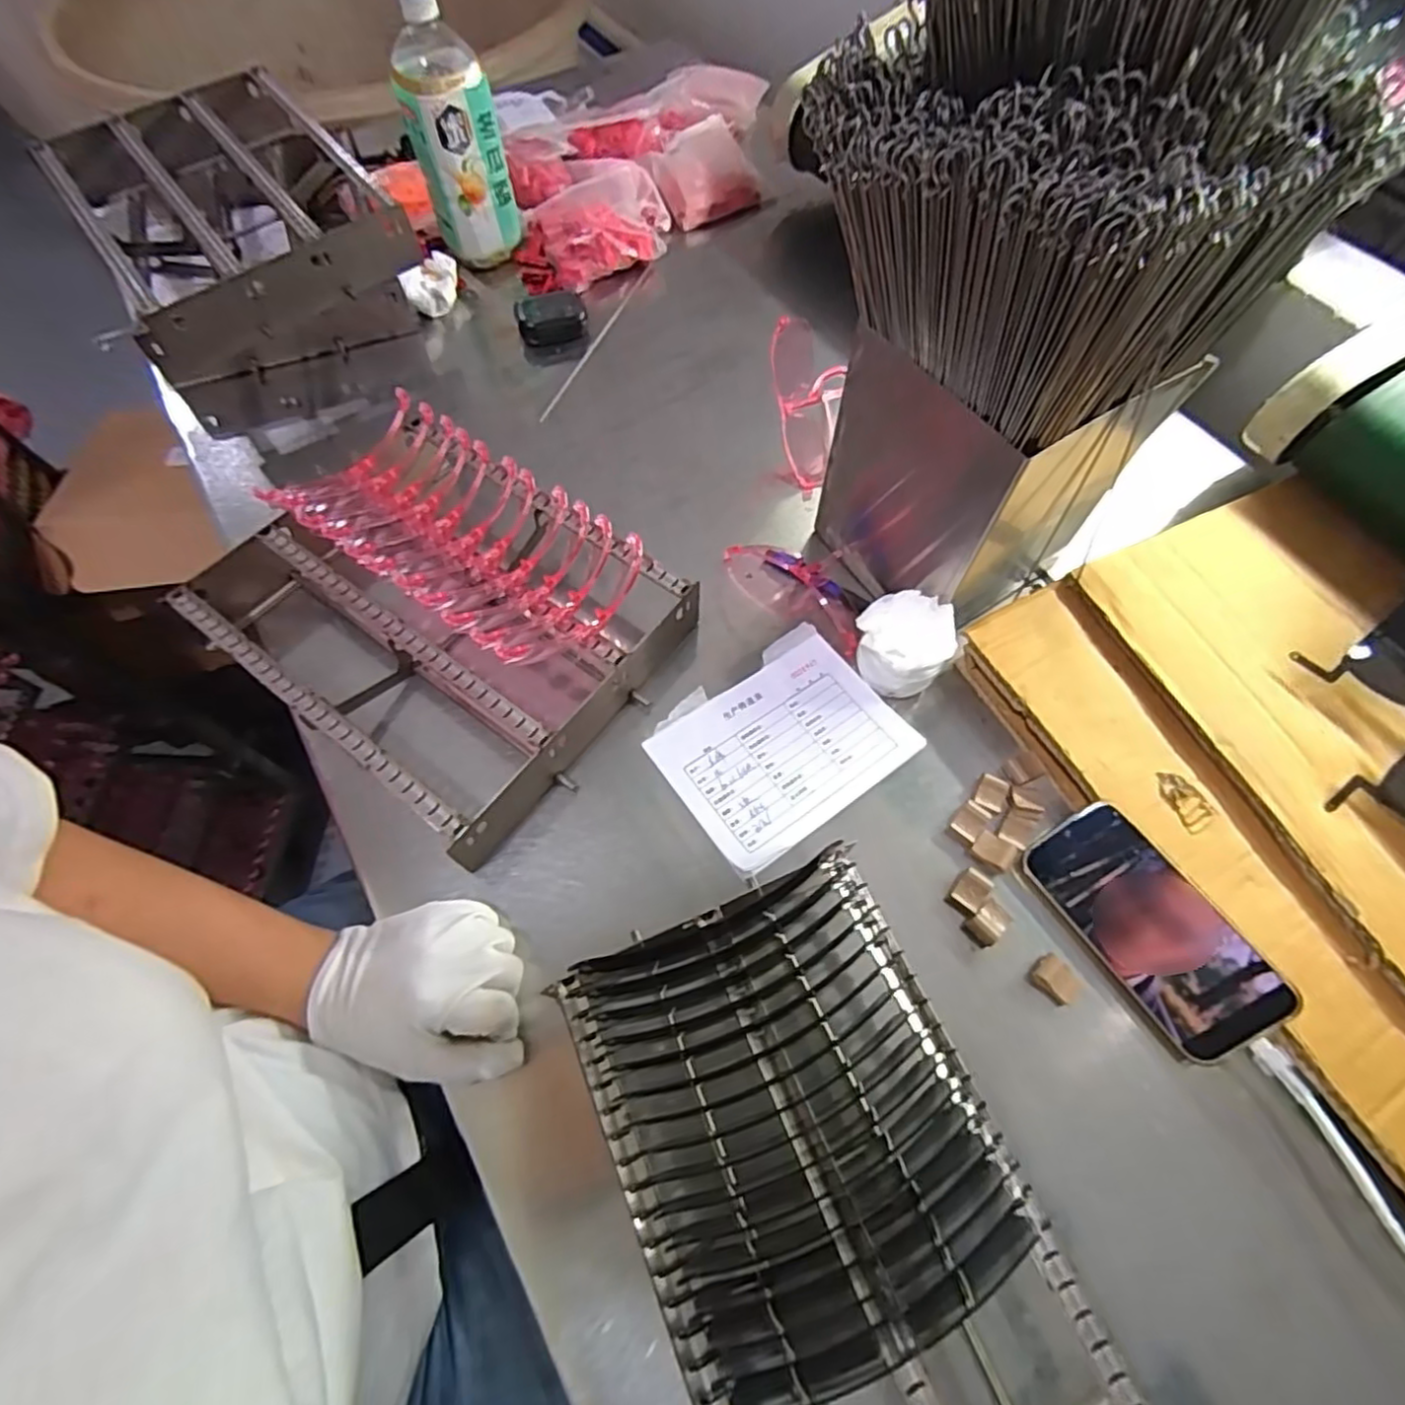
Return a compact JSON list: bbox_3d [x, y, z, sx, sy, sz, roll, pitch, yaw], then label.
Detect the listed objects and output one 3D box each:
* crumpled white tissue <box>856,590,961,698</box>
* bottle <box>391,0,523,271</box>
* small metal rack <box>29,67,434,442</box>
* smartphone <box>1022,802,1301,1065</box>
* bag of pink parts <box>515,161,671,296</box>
[{"bbox_3d":[0.157,-0.044,0.526,0.069,0.052,0.067,33,70,17],"label":"crumpled white tissue"},{"bbox_3d":[-0.254,-0.576,0.703,0.089,0.225,0.078,-18,64,-6],"label":"bottle"},{"bbox_3d":[-0.477,-0.476,0.712,0.256,0.148,0.353,-32,66,-12],"label":"small metal rack"},{"bbox_3d":[0.290,0.146,0.441,0.077,0.006,0.155,-42,66,12],"label":"smartphone"},{"bbox_3d":[-0.128,-0.550,0.799,0.188,0.056,0.155,-18,64,-6],"label":"bag of pink parts"}]

